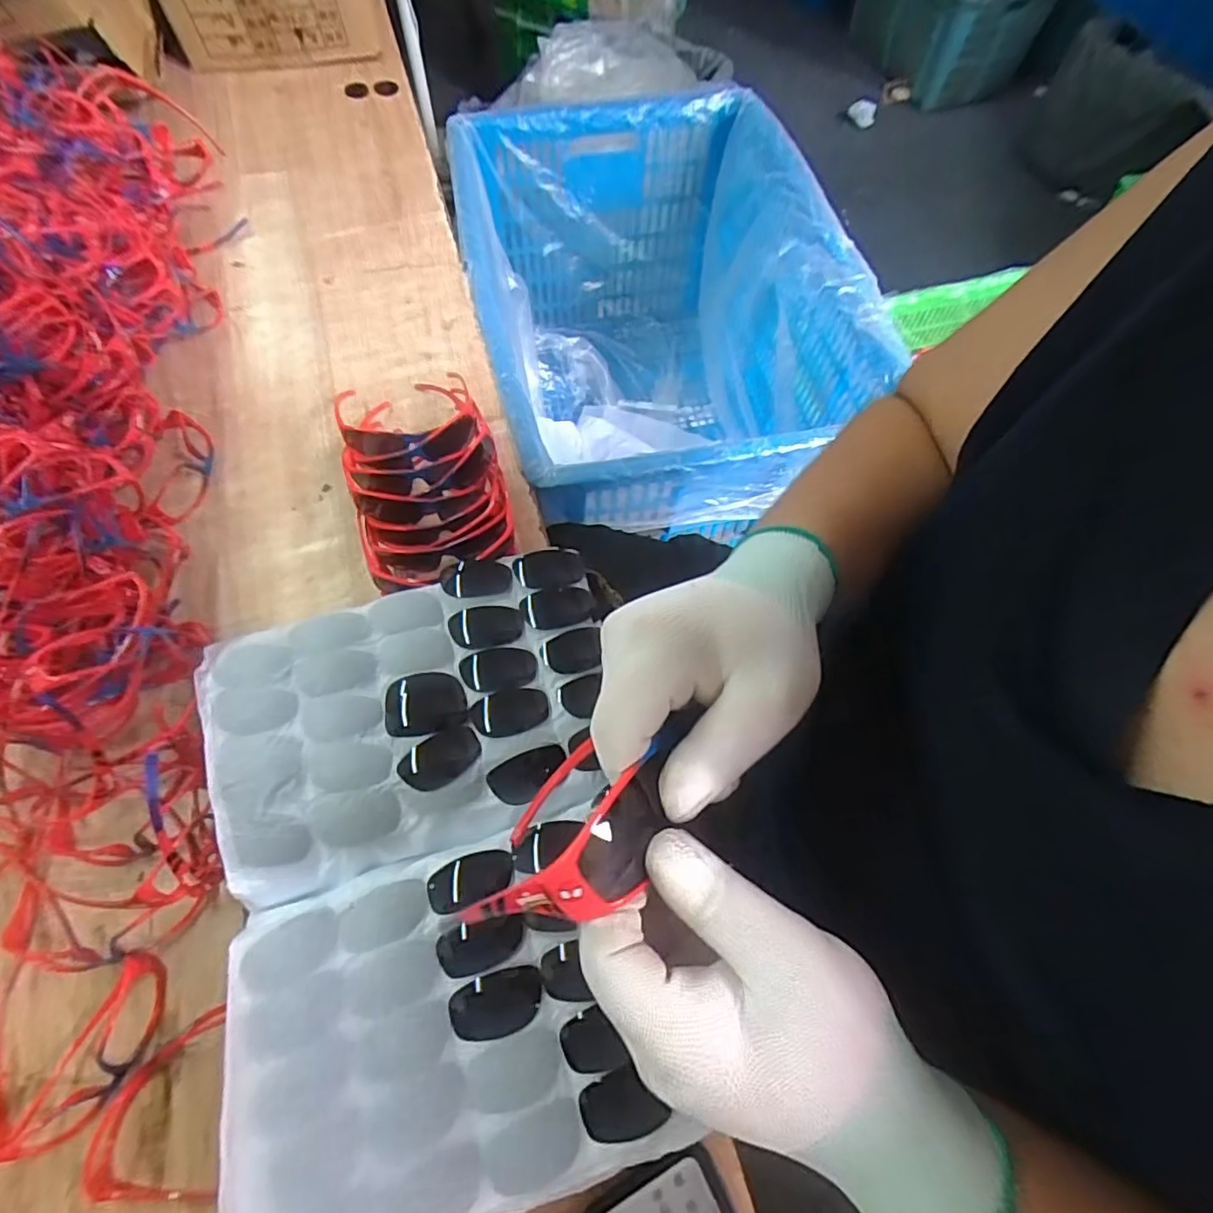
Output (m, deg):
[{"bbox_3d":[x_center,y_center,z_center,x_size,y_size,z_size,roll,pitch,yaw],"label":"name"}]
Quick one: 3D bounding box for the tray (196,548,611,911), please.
[{"bbox_3d":[-0.134,0.075,0.458,0.294,0.044,0.207,-13,67,-7],"label":"tray"}]

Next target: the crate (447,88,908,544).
[{"bbox_3d":[0.066,-0.377,0.958,0.483,0.409,0.683,-14,67,-7],"label":"crate"}]

